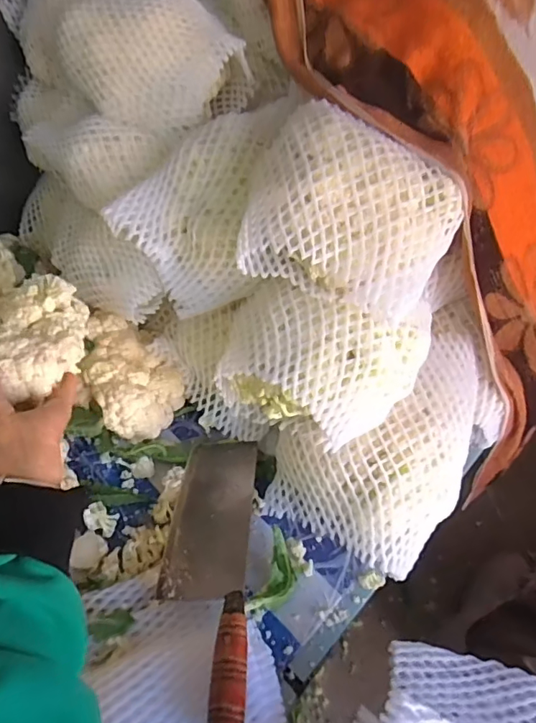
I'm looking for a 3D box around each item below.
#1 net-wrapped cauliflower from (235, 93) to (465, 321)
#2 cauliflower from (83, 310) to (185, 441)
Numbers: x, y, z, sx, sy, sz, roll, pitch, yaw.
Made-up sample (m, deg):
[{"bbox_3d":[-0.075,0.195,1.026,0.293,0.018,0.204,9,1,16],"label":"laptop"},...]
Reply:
[{"bbox_3d":[0.075,-0.142,0.464,0.192,0.110,0.167,21,51,18],"label":"net-wrapped cauliflower"},{"bbox_3d":[-0.169,0.013,0.606,0.100,0.092,0.146,-25,52,-21],"label":"cauliflower"}]

